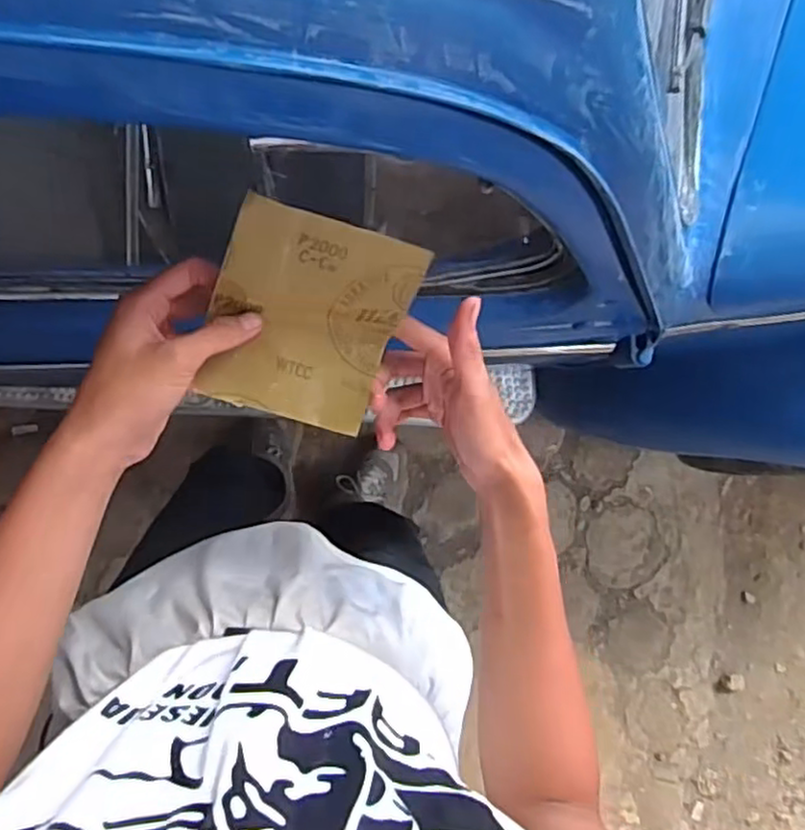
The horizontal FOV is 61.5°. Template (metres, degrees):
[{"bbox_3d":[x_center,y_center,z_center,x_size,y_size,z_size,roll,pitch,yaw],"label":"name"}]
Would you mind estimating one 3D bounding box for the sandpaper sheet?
[{"bbox_3d":[-0.057,-0.059,0.417,0.111,0.027,0.125,14,115,-22],"label":"sandpaper sheet"}]

